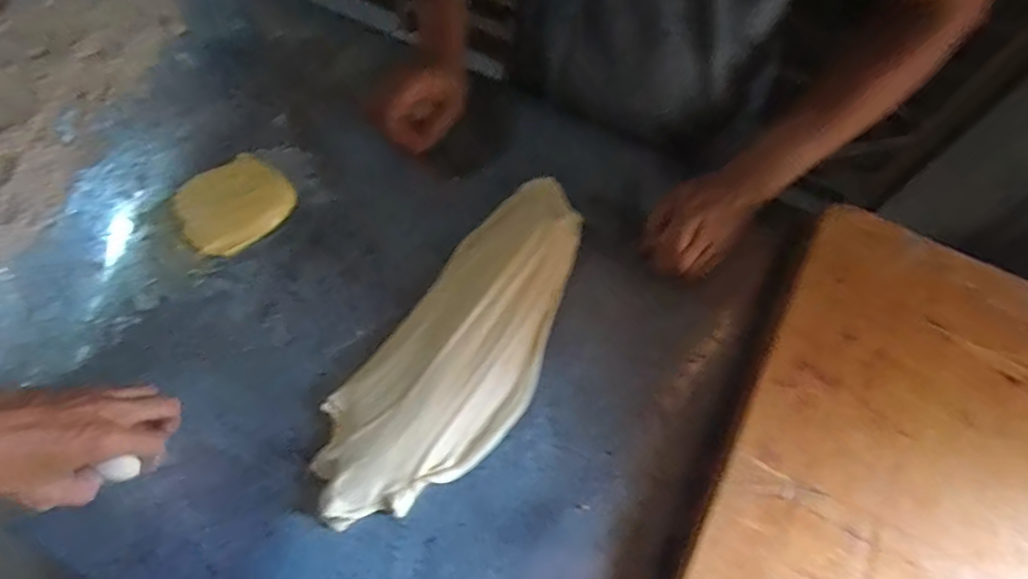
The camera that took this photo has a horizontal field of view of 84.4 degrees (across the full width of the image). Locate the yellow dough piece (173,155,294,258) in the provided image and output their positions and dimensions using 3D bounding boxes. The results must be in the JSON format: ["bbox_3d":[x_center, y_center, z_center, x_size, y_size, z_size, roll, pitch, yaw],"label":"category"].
[{"bbox_3d":[-0.290,-0.092,0.576,0.101,0.034,0.110,39,68,16],"label":"yellow dough piece"}]

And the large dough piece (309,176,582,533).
[{"bbox_3d":[-0.036,0.043,0.521,0.135,0.028,0.361,30,66,12],"label":"large dough piece"}]

